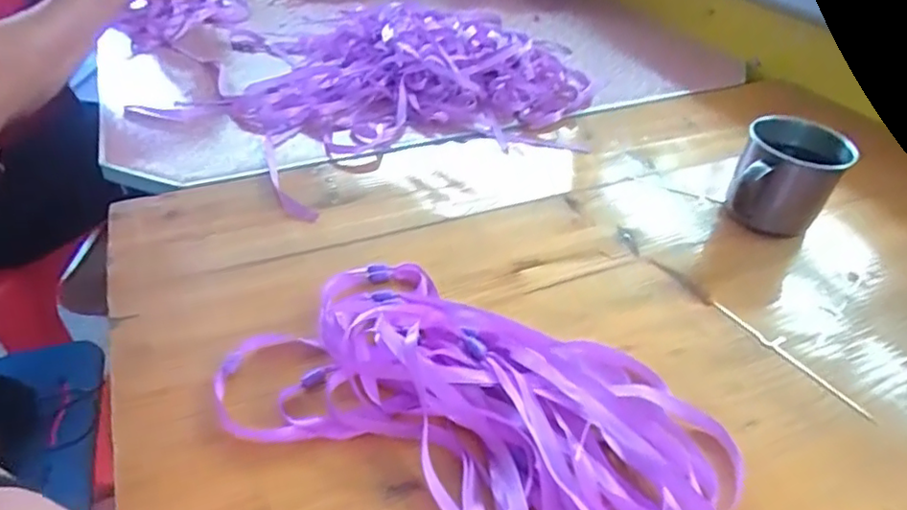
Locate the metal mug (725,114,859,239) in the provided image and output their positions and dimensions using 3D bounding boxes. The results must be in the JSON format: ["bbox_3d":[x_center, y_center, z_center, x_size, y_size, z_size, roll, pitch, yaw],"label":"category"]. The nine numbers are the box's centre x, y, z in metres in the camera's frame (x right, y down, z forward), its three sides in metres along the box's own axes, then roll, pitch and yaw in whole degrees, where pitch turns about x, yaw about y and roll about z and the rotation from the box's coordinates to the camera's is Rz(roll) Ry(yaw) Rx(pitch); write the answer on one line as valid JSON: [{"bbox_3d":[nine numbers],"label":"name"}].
[{"bbox_3d":[0.289,-0.062,0.517,0.081,0.083,0.086,22,43,22],"label":"metal mug"}]

